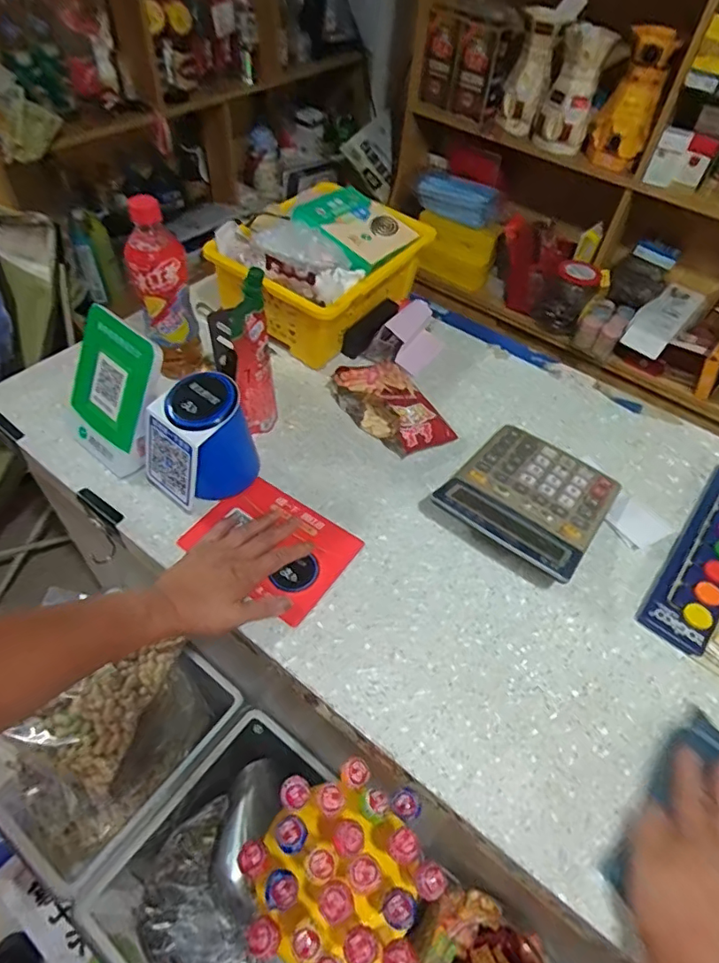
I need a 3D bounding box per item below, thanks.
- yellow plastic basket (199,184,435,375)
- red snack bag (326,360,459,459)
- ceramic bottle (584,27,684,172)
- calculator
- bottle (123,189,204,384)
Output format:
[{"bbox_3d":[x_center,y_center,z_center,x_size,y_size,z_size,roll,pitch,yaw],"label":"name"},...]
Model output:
[{"bbox_3d":[-0.049,-0.307,0.777,0.204,0.129,0.301,29,55,18],"label":"yellow plastic basket"},{"bbox_3d":[0.038,-0.104,0.686,0.099,0.053,0.162,-21,56,-20],"label":"red snack bag"},{"bbox_3d":[0.569,-0.790,1.138,0.094,0.225,0.089,-1,51,-6],"label":"ceramic bottle"},{"bbox_3d":[0.191,0.014,0.608,0.156,0.048,0.193,33,56,20],"label":"calculator"},{"bbox_3d":[-0.236,-0.223,0.652,0.067,0.218,0.064,-11,53,-13],"label":"bottle"}]

